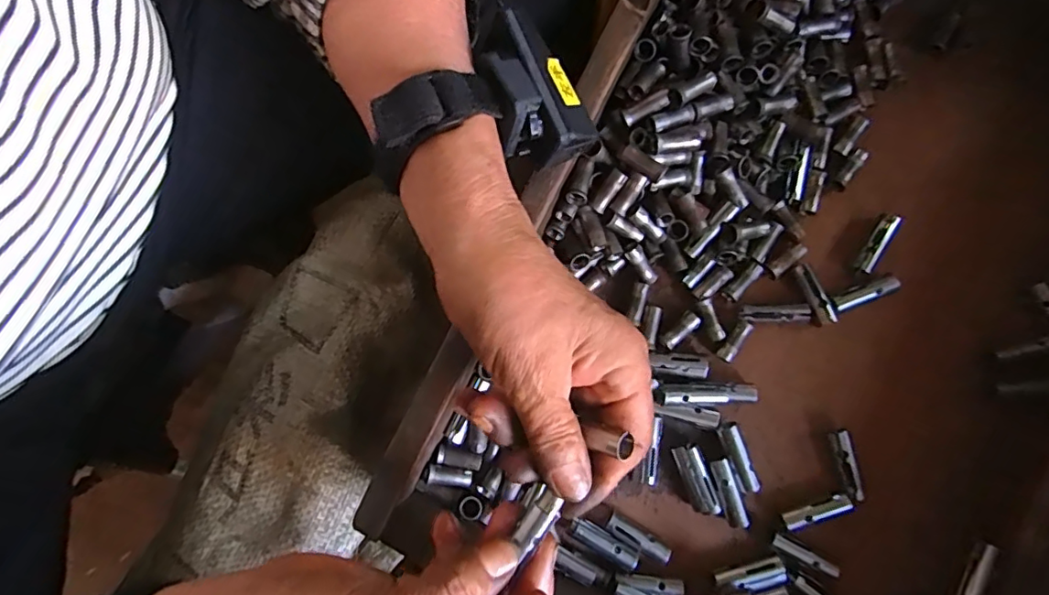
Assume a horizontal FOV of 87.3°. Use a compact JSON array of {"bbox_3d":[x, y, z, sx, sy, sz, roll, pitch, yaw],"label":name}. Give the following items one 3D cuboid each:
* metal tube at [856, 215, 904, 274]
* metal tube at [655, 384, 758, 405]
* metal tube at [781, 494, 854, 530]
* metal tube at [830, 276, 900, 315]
[{"bbox_3d":[0.200,-0.030,0.312,0.009,0.005,0.035,29,92,6],"label":"metal tube"},{"bbox_3d":[0.101,0.054,0.305,0.056,0.011,0.011,0,75,-2],"label":"metal tube"},{"bbox_3d":[0.157,0.116,0.296,0.036,0.008,0.008,-17,76,-6],"label":"metal tube"},{"bbox_3d":[0.190,-0.001,0.307,0.038,0.009,0.009,-22,77,-7],"label":"metal tube"}]

